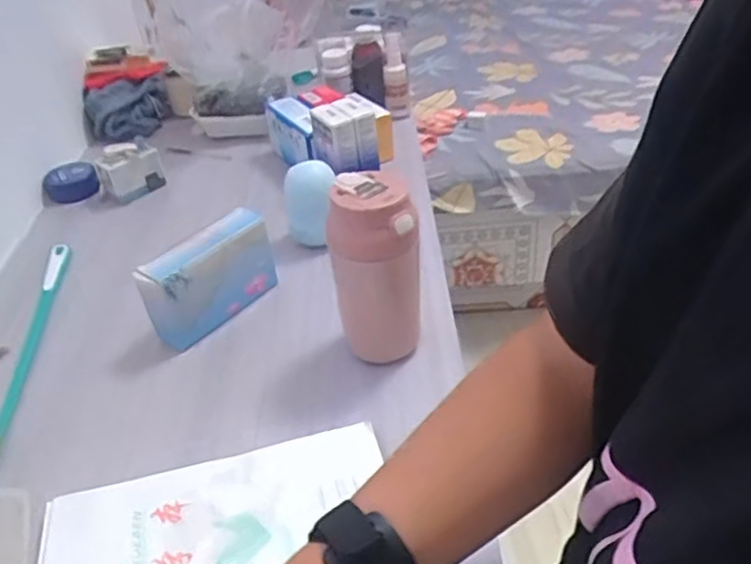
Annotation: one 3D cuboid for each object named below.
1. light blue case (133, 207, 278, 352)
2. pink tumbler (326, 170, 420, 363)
[{"bbox_3d":[-0.169,-0.007,0.682,0.035,0.095,0.154,20,43,30],"label":"light blue case"},{"bbox_3d":[0.002,-0.009,0.595,0.075,0.159,0.074,-4,36,2],"label":"pink tumbler"}]

